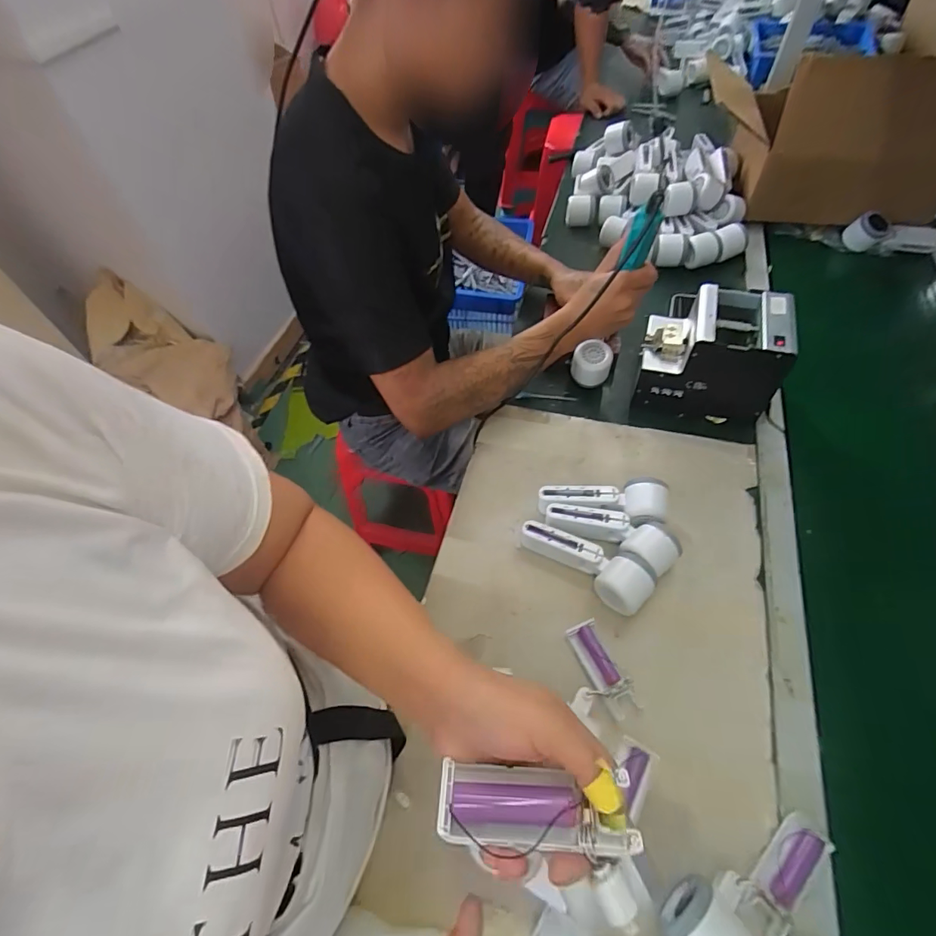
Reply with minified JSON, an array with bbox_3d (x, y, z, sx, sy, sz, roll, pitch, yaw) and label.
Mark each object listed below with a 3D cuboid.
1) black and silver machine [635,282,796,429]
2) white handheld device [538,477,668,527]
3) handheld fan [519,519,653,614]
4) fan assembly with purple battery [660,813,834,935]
[{"bbox_3d":[0.357,-0.169,0.717,0.179,0.148,0.127,12,57,12],"label":"black and silver machine"},{"bbox_3d":[0.177,0.053,0.637,0.161,0.054,0.055,0,56,2],"label":"white handheld device"},{"bbox_3d":[0.143,0.120,0.598,0.165,0.048,0.058,23,60,19],"label":"handheld fan"},{"bbox_3d":[0.253,0.377,0.420,0.173,0.043,0.064,-20,56,-9],"label":"fan assembly with purple battery"}]

